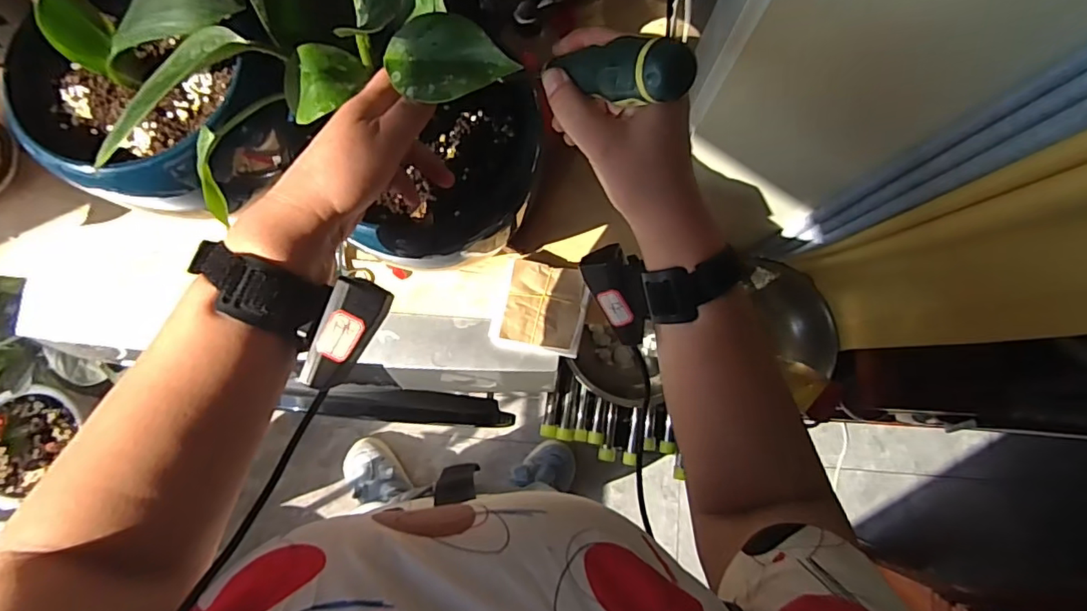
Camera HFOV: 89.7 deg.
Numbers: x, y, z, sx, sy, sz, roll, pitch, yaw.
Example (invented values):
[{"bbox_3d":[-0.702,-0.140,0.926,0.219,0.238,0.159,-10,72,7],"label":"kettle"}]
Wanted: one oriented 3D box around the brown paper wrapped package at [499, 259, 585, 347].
[{"bbox_3d":[0.000,-0.002,0.574,0.075,0.015,0.085,11,79,1],"label":"brown paper wrapped package"}]

